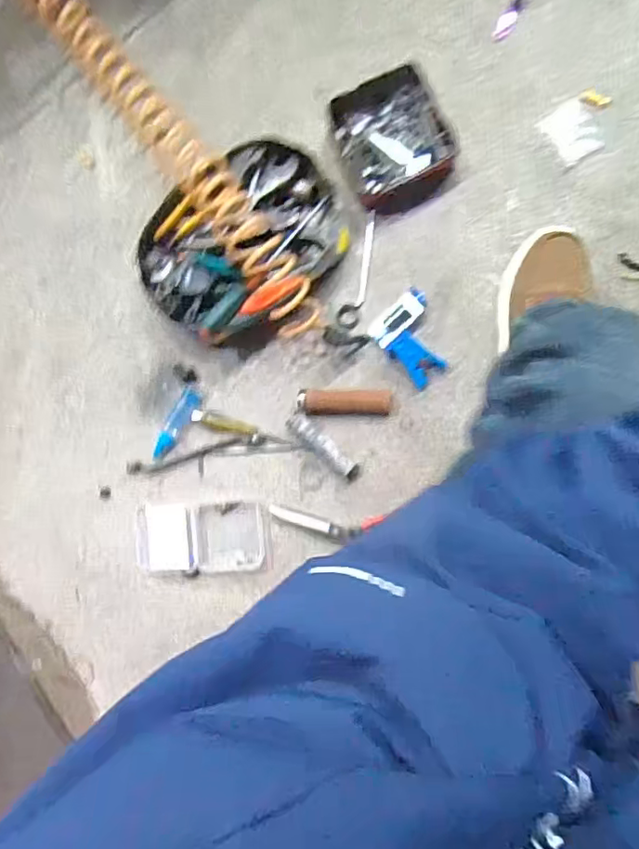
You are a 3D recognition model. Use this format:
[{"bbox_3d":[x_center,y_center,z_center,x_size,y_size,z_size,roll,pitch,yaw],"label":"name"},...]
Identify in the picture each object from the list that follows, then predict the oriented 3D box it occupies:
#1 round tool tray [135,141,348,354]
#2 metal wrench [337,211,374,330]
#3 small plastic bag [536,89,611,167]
[{"bbox_3d":[-0.109,-0.256,0.820,0.296,0.097,0.232,-32,84,6],"label":"round tool tray"},{"bbox_3d":[0.064,-0.230,0.840,0.033,0.004,0.175,17,91,9],"label":"metal wrench"},{"bbox_3d":[0.376,-0.430,0.802,0.091,0.013,0.081,-35,83,6],"label":"small plastic bag"}]

